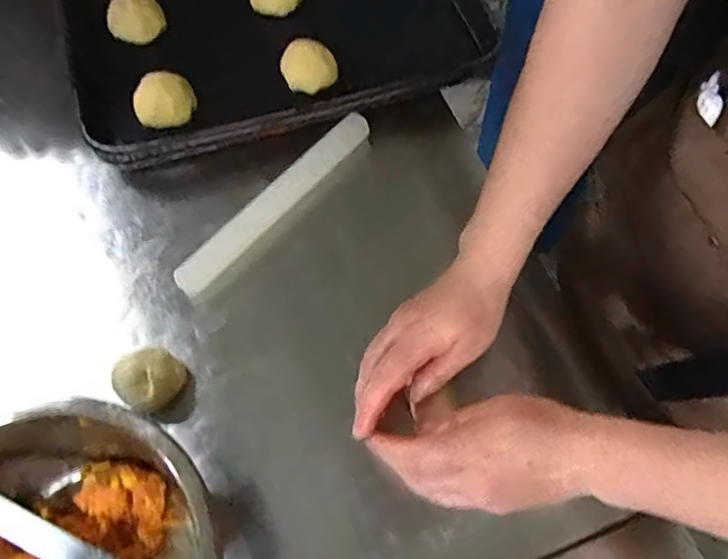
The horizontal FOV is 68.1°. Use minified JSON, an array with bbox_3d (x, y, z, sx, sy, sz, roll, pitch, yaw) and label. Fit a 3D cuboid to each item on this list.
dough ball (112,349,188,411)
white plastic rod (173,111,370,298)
[{"bbox_3d":[-0.162,0.073,0.406,0.040,0.026,0.044,0,66,1],"label":"dough ball"},{"bbox_3d":[-0.077,-0.071,0.473,0.023,0.020,0.219,39,72,17],"label":"white plastic rod"}]

